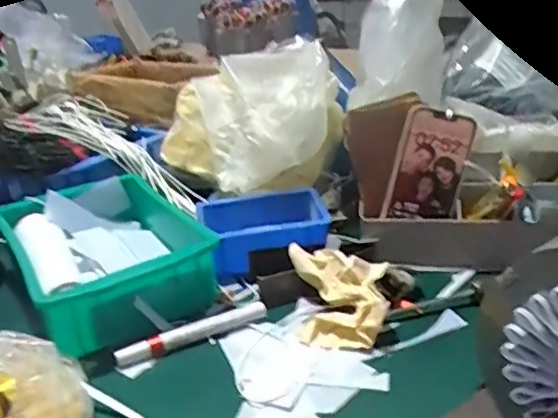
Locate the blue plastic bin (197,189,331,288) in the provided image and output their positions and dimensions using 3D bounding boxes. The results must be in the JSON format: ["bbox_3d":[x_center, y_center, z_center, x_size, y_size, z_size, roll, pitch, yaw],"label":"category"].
[{"bbox_3d":[-0.016,0.028,0.677,0.139,0.059,0.104,-5,25,-1],"label":"blue plastic bin"}]

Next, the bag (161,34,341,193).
[{"bbox_3d":[-0.038,-0.103,0.748,0.214,0.168,0.200,-8,25,-9],"label":"bag"}]

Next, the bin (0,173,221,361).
[{"bbox_3d":[-0.186,0.050,0.639,0.183,0.077,0.239,-18,28,-26],"label":"bin"}]

